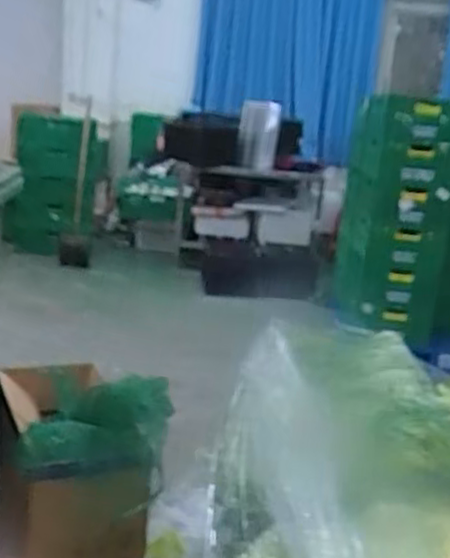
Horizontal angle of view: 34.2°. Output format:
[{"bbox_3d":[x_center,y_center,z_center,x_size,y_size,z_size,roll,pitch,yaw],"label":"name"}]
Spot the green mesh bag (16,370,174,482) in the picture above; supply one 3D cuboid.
[{"bbox_3d":[-0.299,0.342,1.732,0.322,0.169,0.237,6,14,5],"label":"green mesh bag"}]

